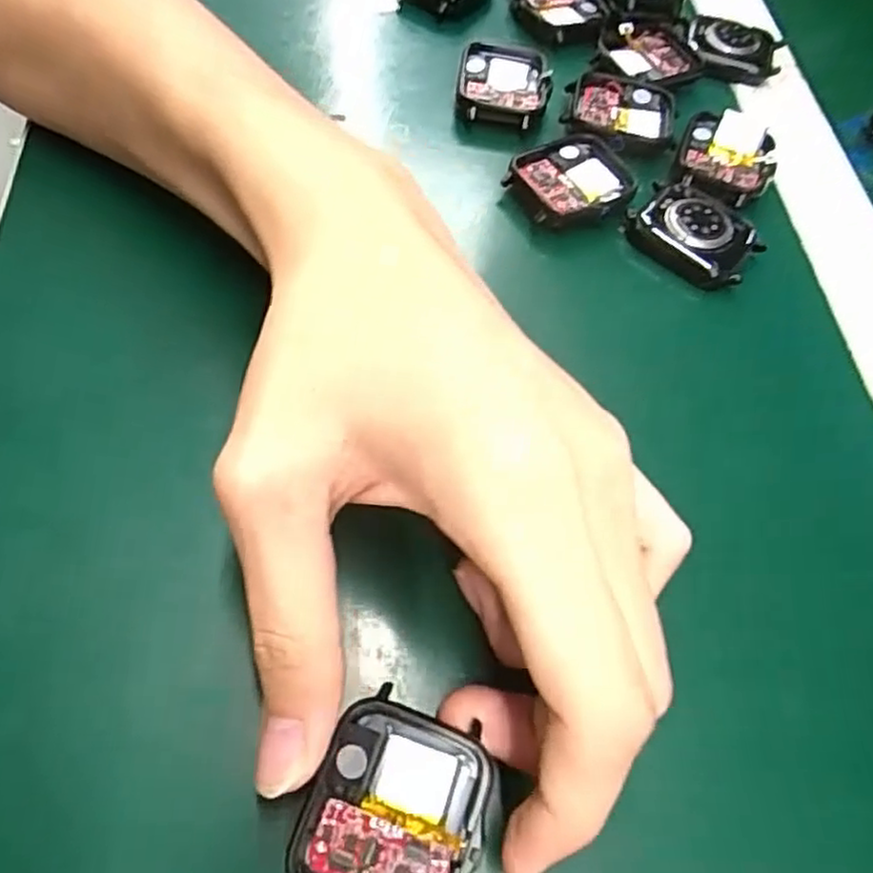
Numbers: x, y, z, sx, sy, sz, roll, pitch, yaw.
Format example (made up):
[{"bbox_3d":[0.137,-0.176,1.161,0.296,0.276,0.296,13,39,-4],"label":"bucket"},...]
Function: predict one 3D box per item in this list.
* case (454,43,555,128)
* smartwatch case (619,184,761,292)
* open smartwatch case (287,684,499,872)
[{"bbox_3d":[0.028,-0.148,0.290,0.037,0.010,0.045,11,60,-3],"label":"case"},{"bbox_3d":[0.098,-0.079,0.260,0.047,0.007,0.036,34,61,10],"label":"smartwatch case"},{"bbox_3d":[-0.009,0.085,0.154,0.039,0.009,0.045,19,63,7],"label":"open smartwatch case"}]

